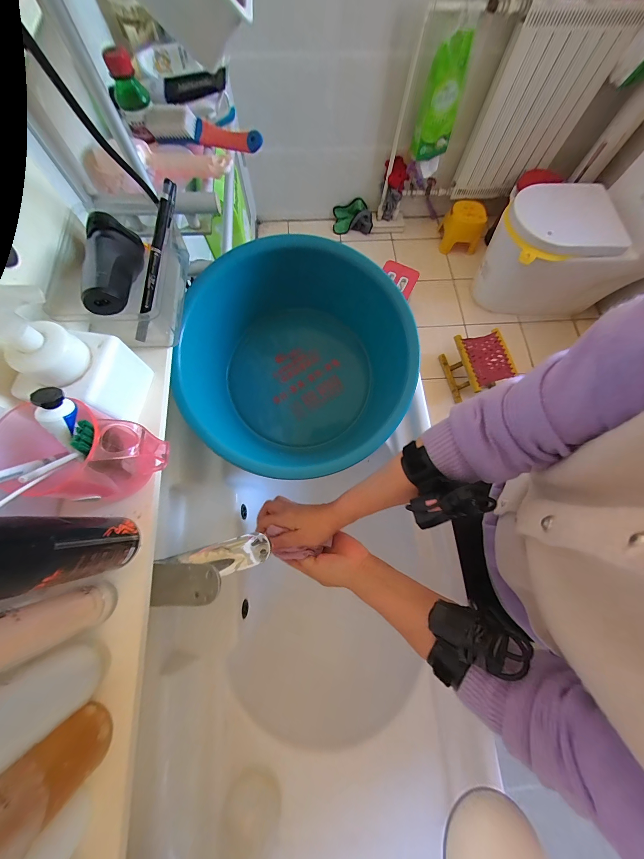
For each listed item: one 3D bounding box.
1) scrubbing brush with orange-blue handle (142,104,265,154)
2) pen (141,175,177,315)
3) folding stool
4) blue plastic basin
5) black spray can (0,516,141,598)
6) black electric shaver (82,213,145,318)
[{"bbox_3d":[-0.155,-0.386,0.369,0.154,0.033,0.028,7,72,1],"label":"scrubbing brush with orange-blue handle"},{"bbox_3d":[-0.171,-0.189,0.297,0.013,0.016,0.132,15,95,4],"label":"pen"},{"bbox_3d":[0.781,-0.315,1.451,0.252,0.202,0.288,-16,73,-6],"label":"folding stool"},{"bbox_3d":[-0.047,-0.104,0.488,0.354,0.187,0.357,0,72,-1],"label":"blue plastic basin"},{"bbox_3d":[-0.182,0.081,0.194,0.041,0.129,0.041,0,72,-1],"label":"black spray can"},{"bbox_3d":[-0.209,-0.165,0.284,0.038,0.034,0.136,-14,60,-6],"label":"black electric shaver"}]

